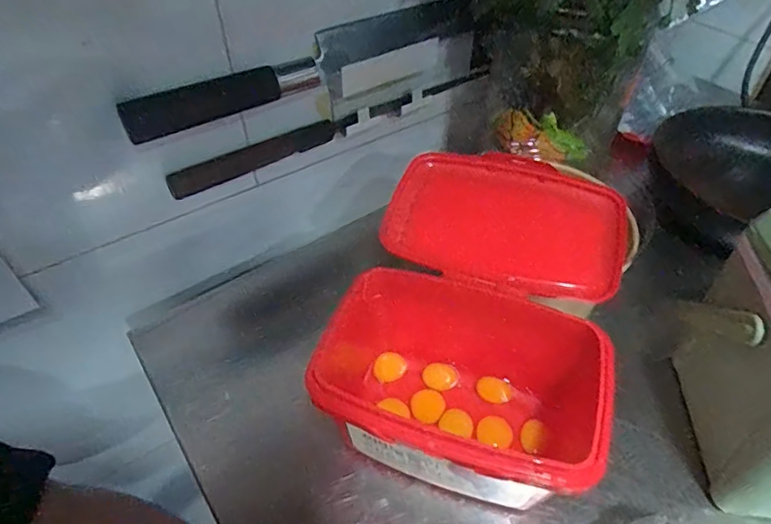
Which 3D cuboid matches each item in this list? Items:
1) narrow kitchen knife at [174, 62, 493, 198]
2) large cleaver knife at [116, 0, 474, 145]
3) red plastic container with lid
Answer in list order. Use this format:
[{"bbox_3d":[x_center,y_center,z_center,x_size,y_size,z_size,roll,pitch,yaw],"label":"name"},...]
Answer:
[{"bbox_3d":[-0.029,-0.124,0.442,0.321,0.023,0.021,-27,52,-23],"label":"narrow kitchen knife"},{"bbox_3d":[-0.049,-0.141,0.405,0.296,0.075,0.019,-25,51,-22],"label":"large cleaver knife"},{"bbox_3d":[0.066,0.035,0.348,0.160,0.091,0.232,17,49,16],"label":"red plastic container with lid"}]

